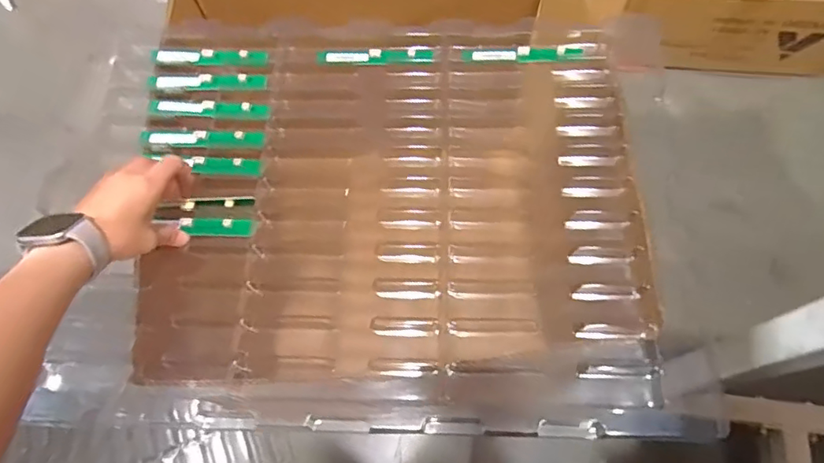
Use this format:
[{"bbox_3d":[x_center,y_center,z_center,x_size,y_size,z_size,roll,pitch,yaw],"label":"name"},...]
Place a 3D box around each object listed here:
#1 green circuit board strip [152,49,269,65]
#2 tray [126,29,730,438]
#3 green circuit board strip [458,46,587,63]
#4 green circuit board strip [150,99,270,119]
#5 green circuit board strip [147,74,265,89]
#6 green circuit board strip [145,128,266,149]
[{"bbox_3d":[-0.243,-0.212,0.654,0.138,0.010,0.023,0,68,2],"label":"green circuit board strip"},{"bbox_3d":[-0.011,-0.019,0.593,0.541,0.073,0.444,0,68,3],"label":"tray"},{"bbox_3d":[0.130,-0.206,0.635,0.139,0.008,0.019,-2,68,2],"label":"green circuit board strip"},{"bbox_3d":[-0.231,-0.142,0.626,0.137,0.008,0.019,2,68,4],"label":"green circuit board strip"},{"bbox_3d":[-0.239,-0.176,0.636,0.137,0.006,0.020,-1,68,2],"label":"green circuit board strip"},{"bbox_3d":[-0.233,-0.104,0.609,0.141,0.008,0.023,1,67,4],"label":"green circuit board strip"}]

